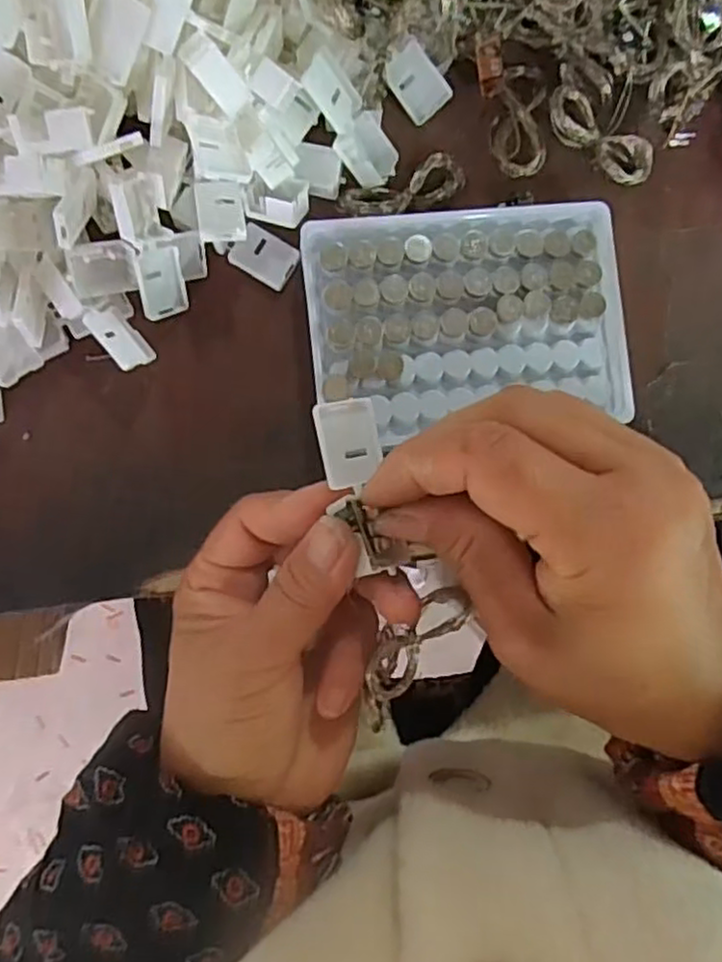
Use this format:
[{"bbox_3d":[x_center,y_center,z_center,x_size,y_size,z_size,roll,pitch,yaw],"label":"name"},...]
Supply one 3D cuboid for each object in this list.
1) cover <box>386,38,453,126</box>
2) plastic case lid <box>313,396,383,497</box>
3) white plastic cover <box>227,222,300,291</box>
[{"bbox_3d":[0.024,-0.170,0.292,0.020,0.004,0.028,-37,102,16],"label":"cover"},{"bbox_3d":[-0.003,-0.011,0.215,0.019,0.008,0.029,-11,87,-4],"label":"plastic case lid"},{"bbox_3d":[-0.042,-0.097,0.297,0.027,0.004,0.020,32,85,-1],"label":"white plastic cover"}]

